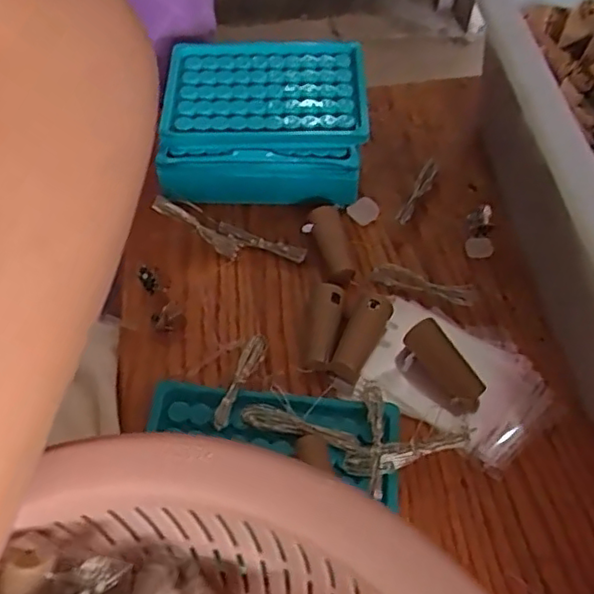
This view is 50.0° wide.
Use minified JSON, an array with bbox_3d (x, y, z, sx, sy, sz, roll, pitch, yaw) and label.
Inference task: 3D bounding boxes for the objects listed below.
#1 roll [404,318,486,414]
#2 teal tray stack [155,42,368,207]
[{"bbox_3d":[0.083,0.041,0.363,0.020,0.019,0.057,-29,73,-20],"label":"roll"},{"bbox_3d":[-0.022,-0.122,0.446,0.136,0.055,0.110,4,55,2],"label":"teal tray stack"}]

